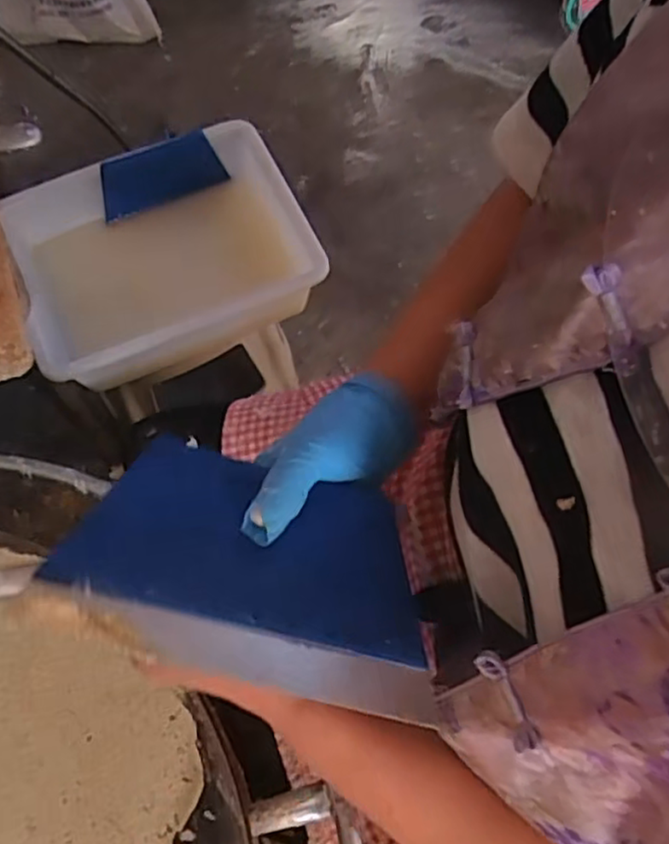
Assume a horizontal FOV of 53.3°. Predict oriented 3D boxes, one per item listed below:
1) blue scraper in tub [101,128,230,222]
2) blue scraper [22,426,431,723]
[{"bbox_3d":[-0.235,-0.332,0.896,0.167,0.092,0.012,-21,68,-7],"label":"blue scraper in tub"},{"bbox_3d":[-0.036,0.067,0.337,0.178,0.011,0.114,19,48,-4],"label":"blue scraper"}]

